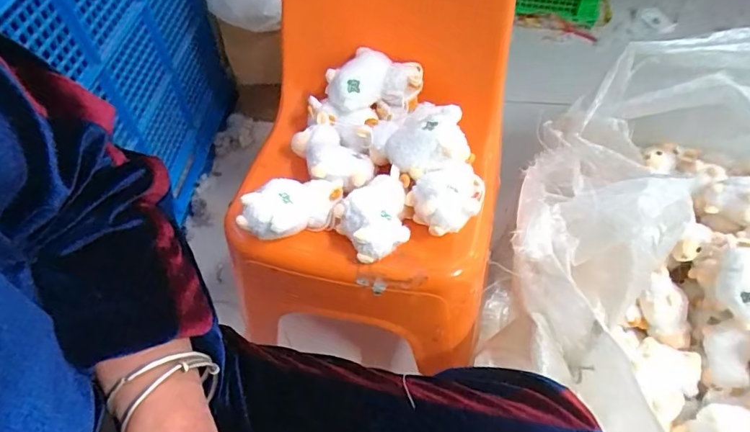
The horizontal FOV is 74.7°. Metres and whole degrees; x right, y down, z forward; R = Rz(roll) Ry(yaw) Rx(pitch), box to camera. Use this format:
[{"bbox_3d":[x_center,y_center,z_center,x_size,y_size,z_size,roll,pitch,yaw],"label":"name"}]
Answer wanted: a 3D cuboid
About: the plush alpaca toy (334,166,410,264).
[{"bbox_3d":[-0.003,-0.001,0.579,0.084,0.057,0.123,-3,53,0],"label":"plush alpaca toy"}]

